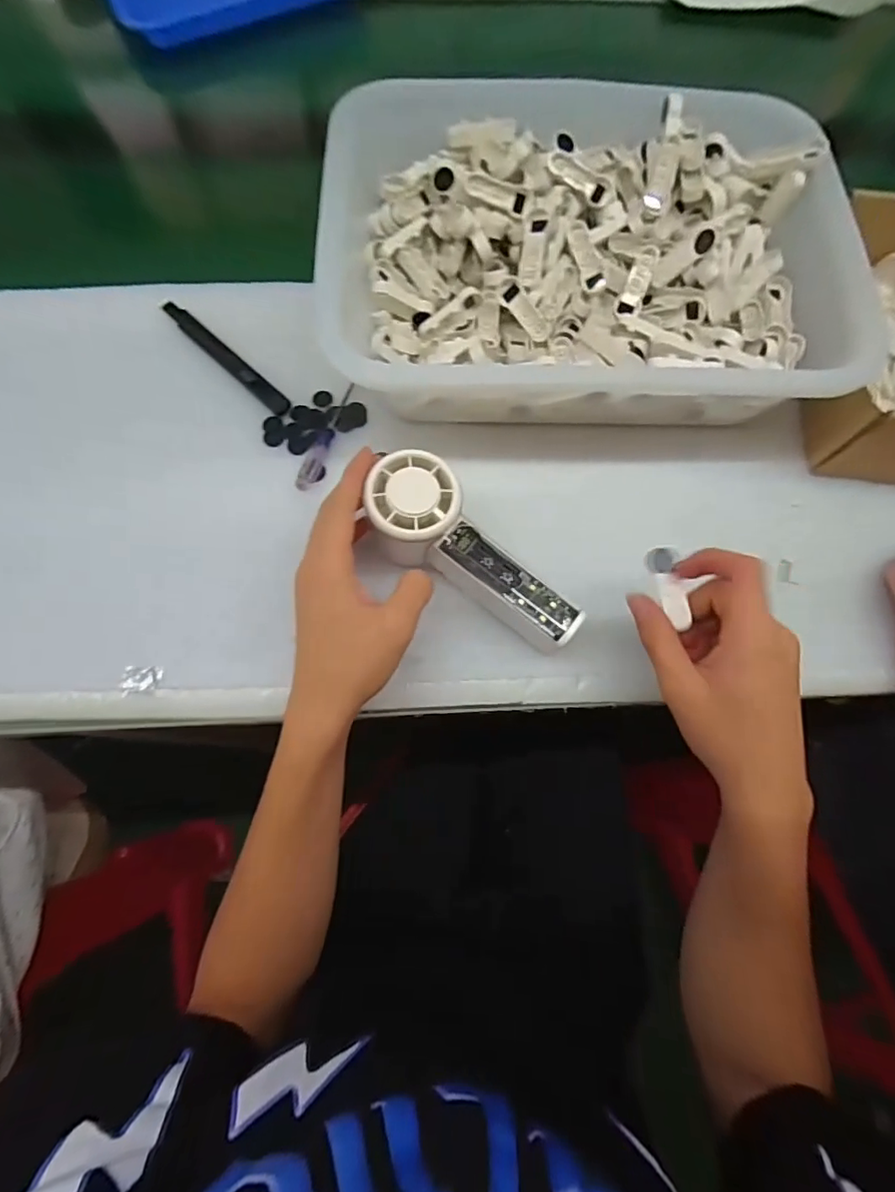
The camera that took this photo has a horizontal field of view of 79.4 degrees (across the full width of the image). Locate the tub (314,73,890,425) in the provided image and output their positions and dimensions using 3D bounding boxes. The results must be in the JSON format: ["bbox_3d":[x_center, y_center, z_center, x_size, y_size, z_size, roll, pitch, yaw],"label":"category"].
[{"bbox_3d":[0.094,-0.249,0.395,0.352,0.080,0.256,3,72,-1],"label":"tub"}]

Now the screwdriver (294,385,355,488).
[{"bbox_3d":[-0.088,-0.117,0.387,0.012,0.012,0.093,14,72,2],"label":"screwdriver"}]

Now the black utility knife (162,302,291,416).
[{"bbox_3d":[-0.169,-0.181,0.407,0.137,0.012,0.016,42,75,11],"label":"black utility knife"}]

